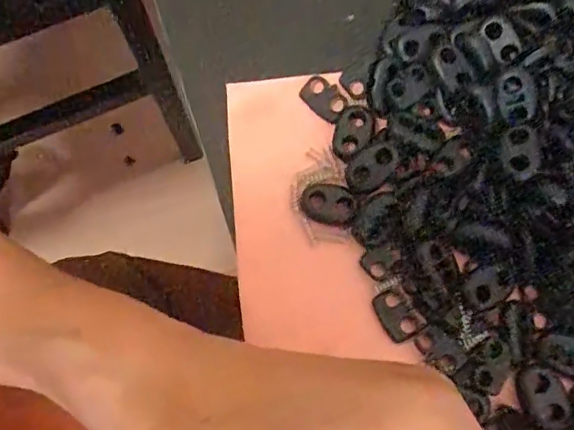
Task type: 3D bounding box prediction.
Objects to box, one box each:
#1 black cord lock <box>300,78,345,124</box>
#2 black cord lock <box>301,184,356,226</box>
[{"bbox_3d":[0.014,-0.045,0.219,0.016,0.004,0.012,40,79,9],"label":"black cord lock"},{"bbox_3d":[0.015,-0.004,0.212,0.020,0.004,0.015,11,76,3],"label":"black cord lock"}]

